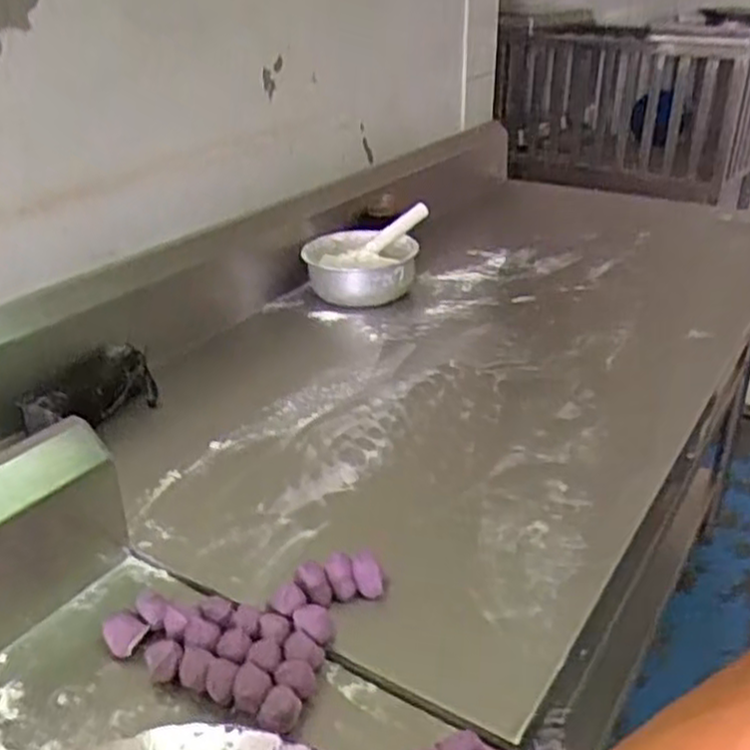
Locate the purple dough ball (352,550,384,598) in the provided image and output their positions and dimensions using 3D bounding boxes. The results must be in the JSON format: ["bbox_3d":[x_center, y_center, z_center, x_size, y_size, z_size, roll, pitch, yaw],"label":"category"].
[{"bbox_3d":[-0.006,0.180,0.718,0.024,0.022,0.035,-7,29,-13],"label":"purple dough ball"}]

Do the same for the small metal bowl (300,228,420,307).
[{"bbox_3d":[-0.022,-0.185,1.365,0.185,0.080,0.191,0,29,0],"label":"small metal bowl"}]

